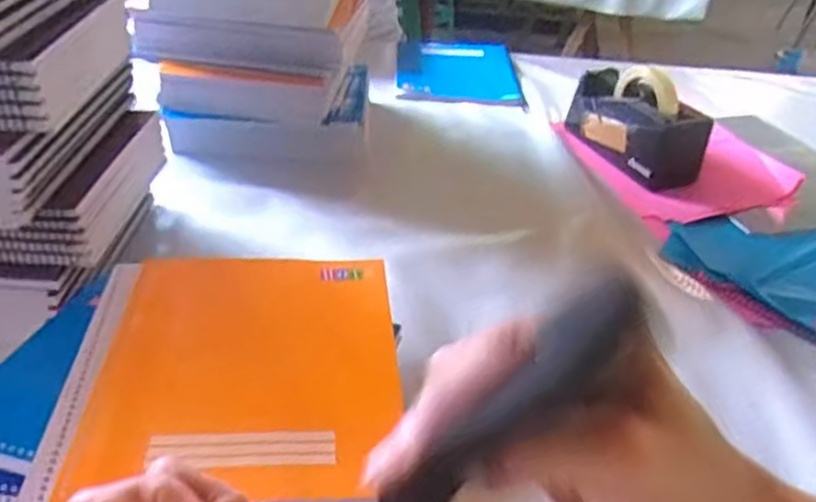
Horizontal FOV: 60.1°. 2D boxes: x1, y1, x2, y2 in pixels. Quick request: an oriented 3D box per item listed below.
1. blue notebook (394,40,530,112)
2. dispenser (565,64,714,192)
[{"bbox_3d":[0.082,-0.300,1.175,0.196,0.024,0.257,3,34,-3],"label":"blue notebook"},{"bbox_3d":[0.302,-0.179,0.935,0.078,0.116,0.198,-10,37,-21],"label":"dispenser"}]

